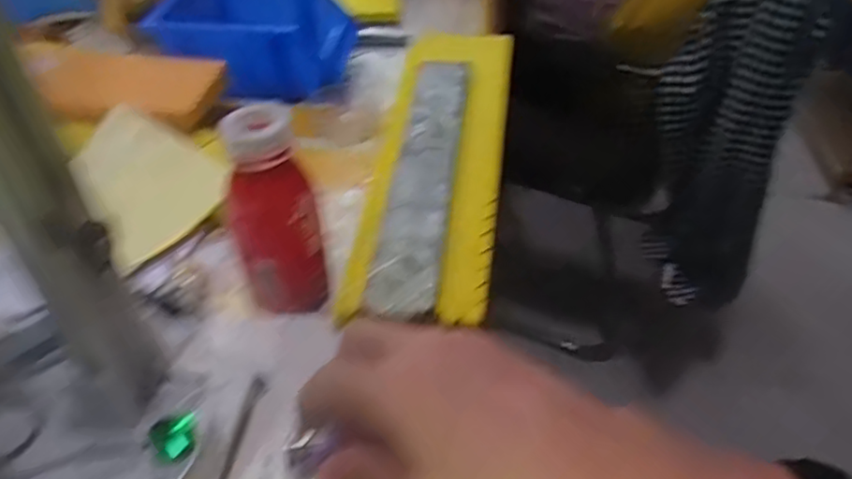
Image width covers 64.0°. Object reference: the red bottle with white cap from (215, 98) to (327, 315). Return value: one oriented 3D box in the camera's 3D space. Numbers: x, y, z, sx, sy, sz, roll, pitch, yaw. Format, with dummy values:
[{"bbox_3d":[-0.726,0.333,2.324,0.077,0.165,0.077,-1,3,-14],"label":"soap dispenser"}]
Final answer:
[{"bbox_3d":[-0.093,-0.014,0.421,0.057,0.125,0.046,-13,44,-15],"label":"red bottle with white cap"}]

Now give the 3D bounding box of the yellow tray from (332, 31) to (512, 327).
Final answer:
[{"bbox_3d":[0.010,-0.073,0.496,0.088,0.021,0.343,6,43,6],"label":"yellow tray"}]

